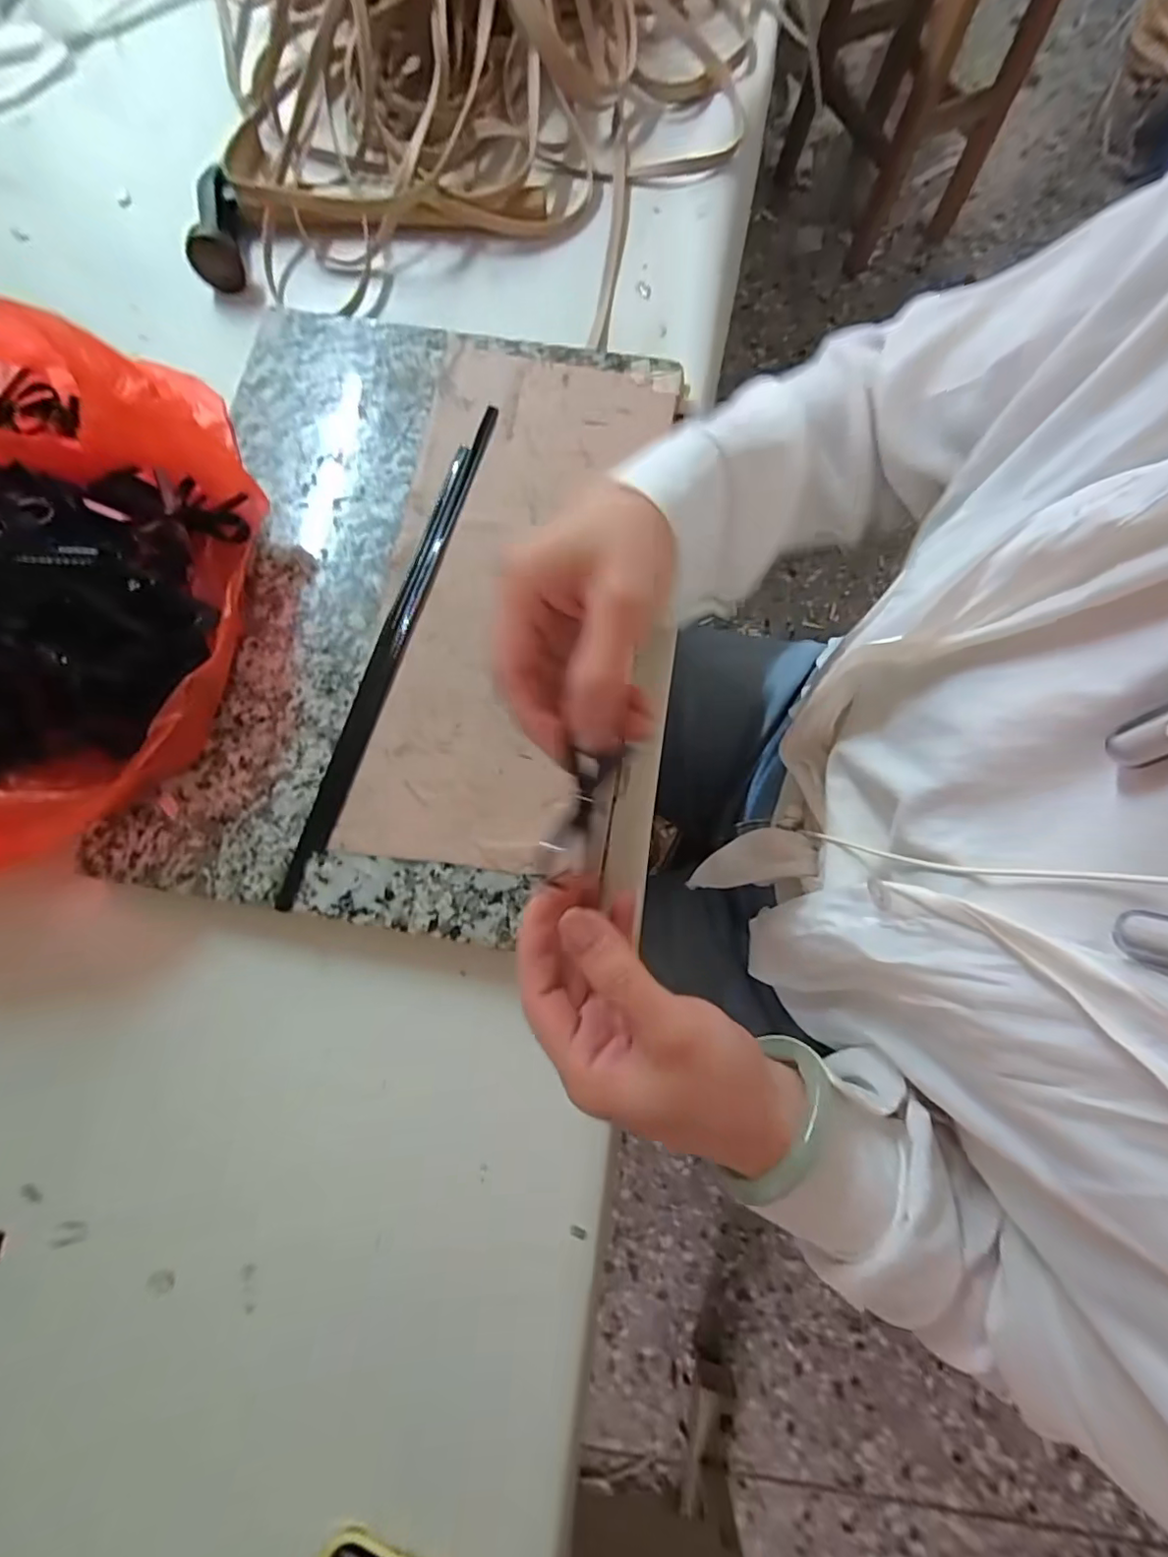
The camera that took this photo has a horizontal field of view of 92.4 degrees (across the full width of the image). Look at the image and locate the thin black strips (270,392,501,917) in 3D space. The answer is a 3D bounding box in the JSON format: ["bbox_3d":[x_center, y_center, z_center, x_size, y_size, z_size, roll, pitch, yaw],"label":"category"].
[{"bbox_3d":[-0.110,-0.081,0.323,0.017,0.010,0.311,17,77,4],"label":"thin black strips"}]

